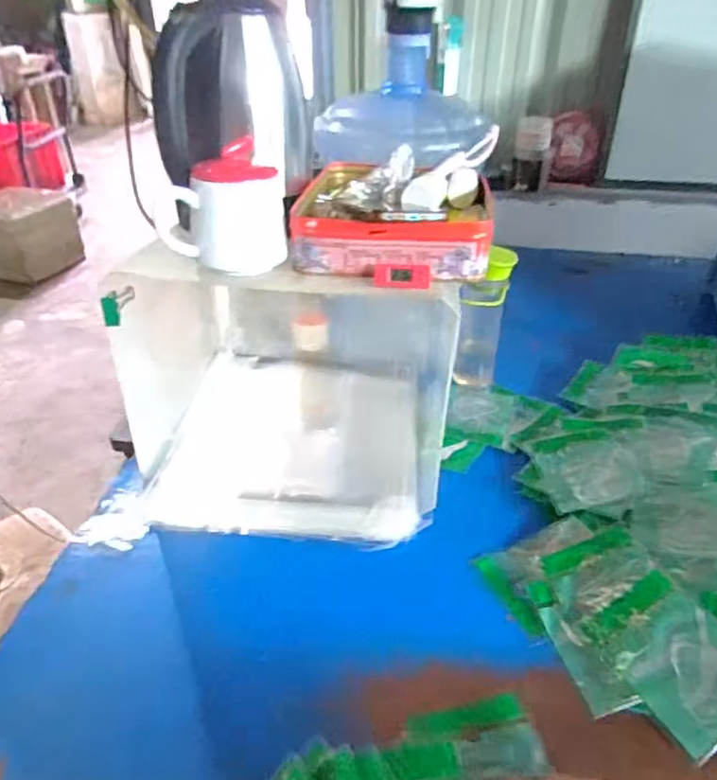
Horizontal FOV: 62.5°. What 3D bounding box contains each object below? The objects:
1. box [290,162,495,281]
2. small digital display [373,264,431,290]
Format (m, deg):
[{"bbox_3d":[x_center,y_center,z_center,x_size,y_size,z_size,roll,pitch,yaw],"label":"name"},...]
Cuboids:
[{"bbox_3d":[0.043,-0.205,0.655,0.206,0.075,0.253,3,34,4],"label":"box"},{"bbox_3d":[0.042,-0.110,0.568,0.053,0.020,0.014,7,35,10],"label":"small digital display"}]

